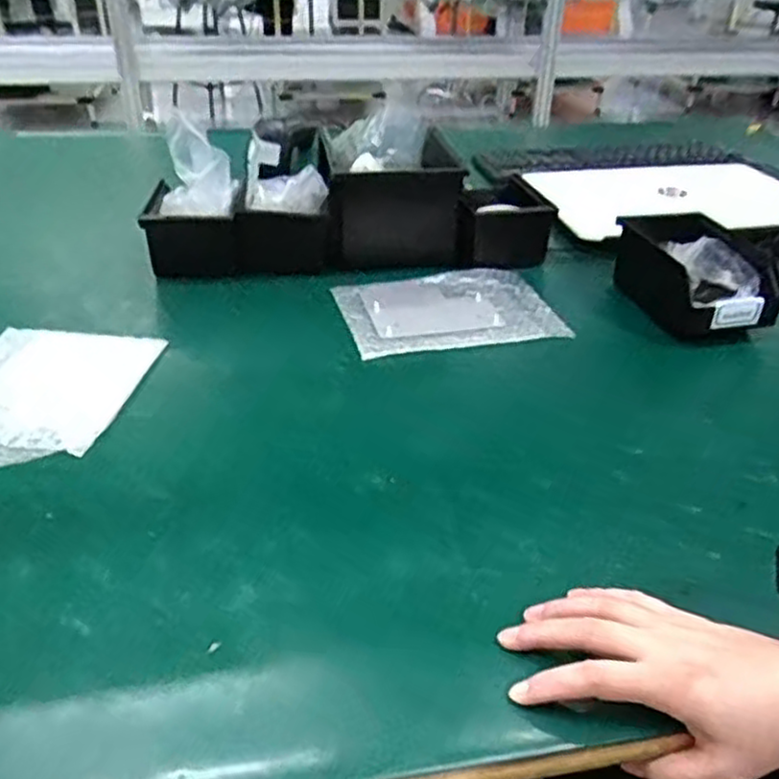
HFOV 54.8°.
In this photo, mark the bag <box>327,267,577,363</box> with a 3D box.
[{"bbox_3d":[0.061,-0.090,0.810,0.223,0.019,0.162,-8,34,-16],"label":"bag"}]

